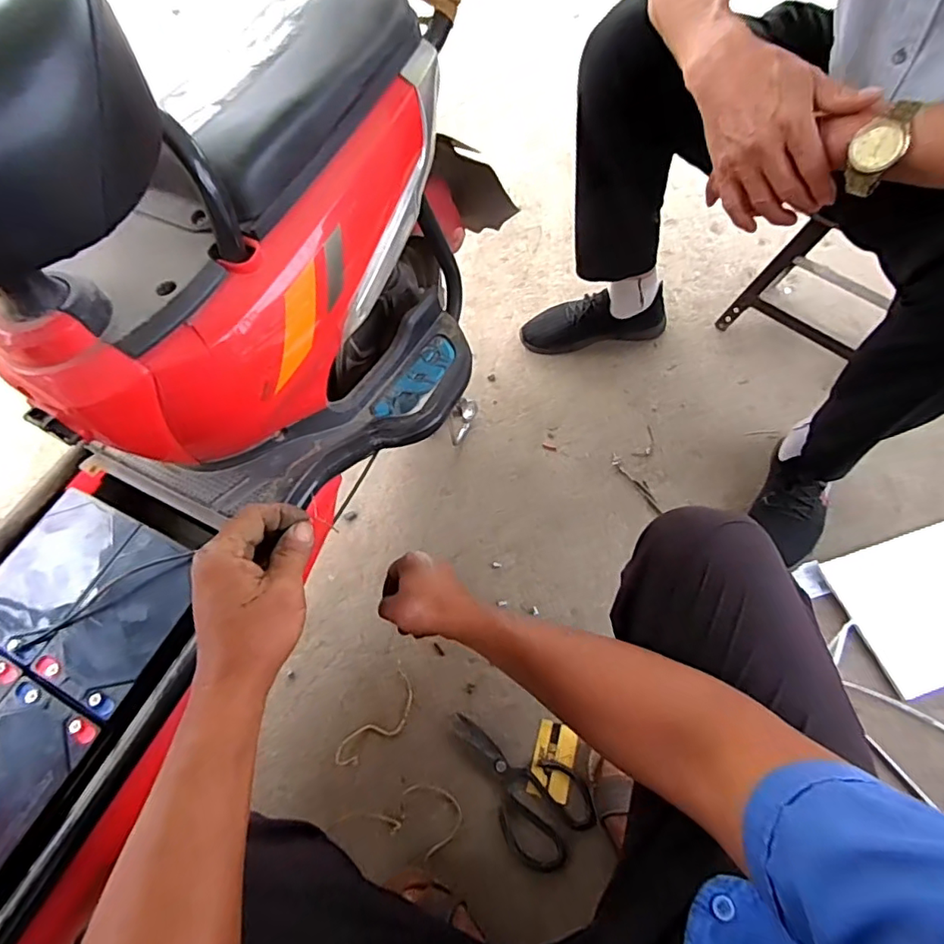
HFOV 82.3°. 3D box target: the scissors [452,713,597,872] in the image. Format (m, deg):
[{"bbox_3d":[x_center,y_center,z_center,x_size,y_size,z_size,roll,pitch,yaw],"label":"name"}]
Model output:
[{"bbox_3d":[0.068,0.377,0.677,0.110,0.028,0.191,-26,65,-12],"label":"scissors"}]

